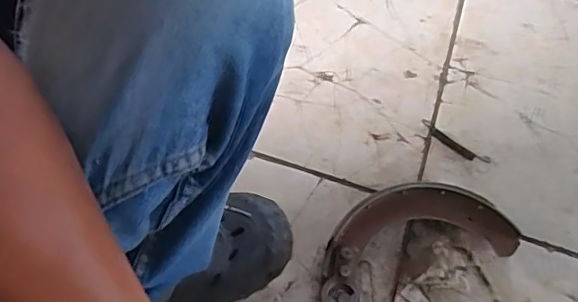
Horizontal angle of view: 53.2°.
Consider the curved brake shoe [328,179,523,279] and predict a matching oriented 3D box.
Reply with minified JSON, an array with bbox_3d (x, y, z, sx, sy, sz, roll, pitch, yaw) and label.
[{"bbox_3d":[0.146,0.088,0.671,0.223,0.033,0.095,-6,64,-6],"label":"curved brake shoe"}]

